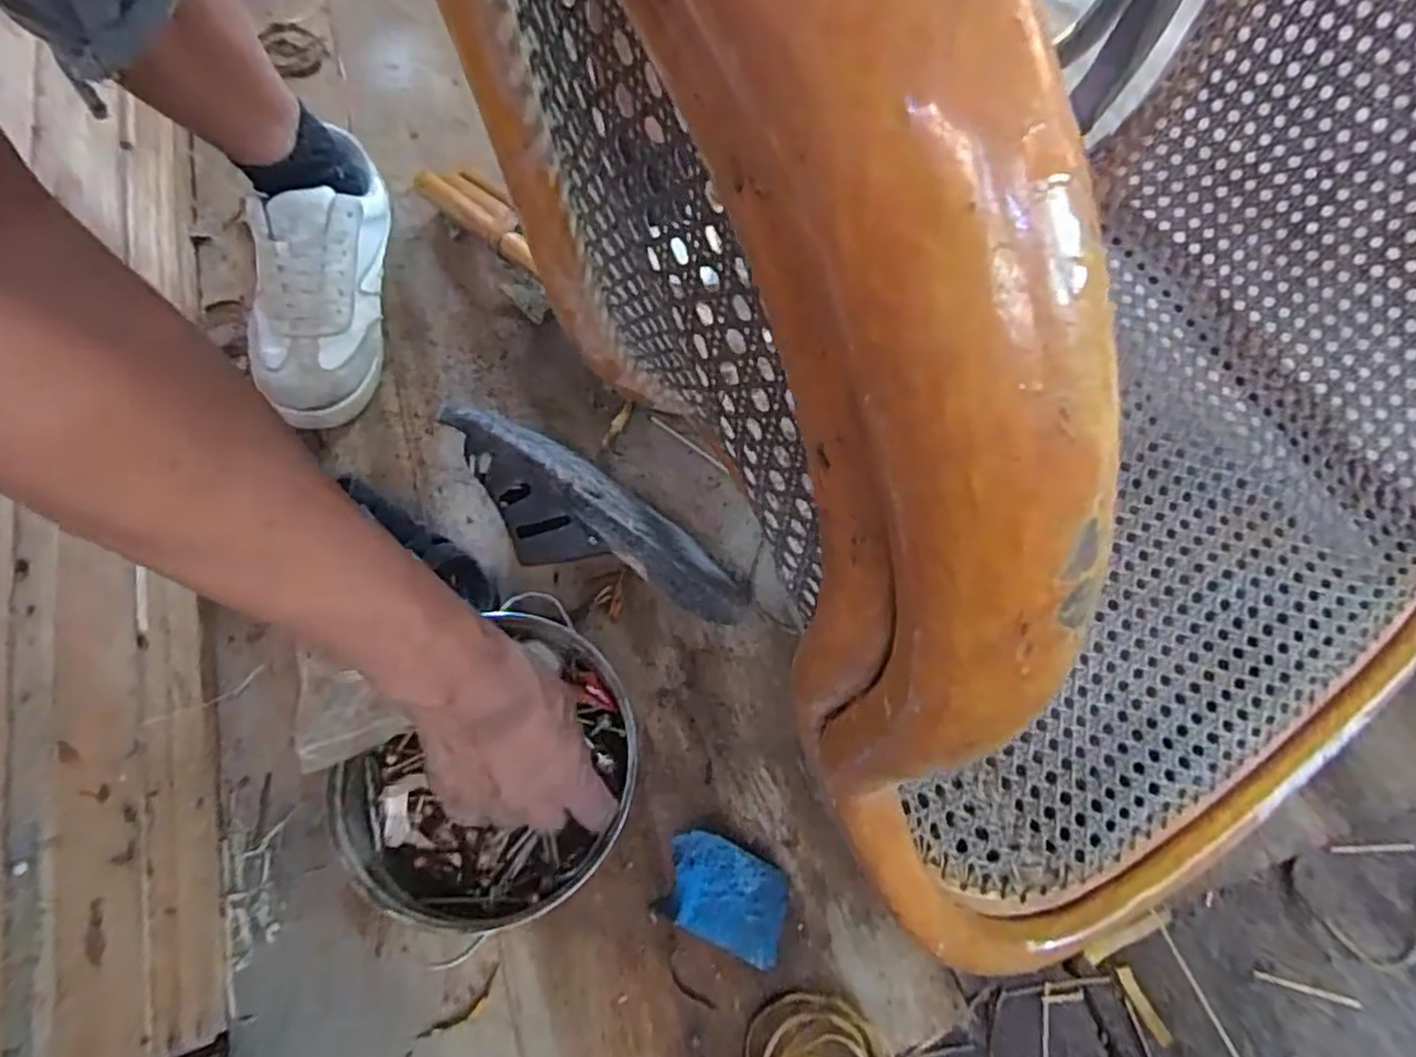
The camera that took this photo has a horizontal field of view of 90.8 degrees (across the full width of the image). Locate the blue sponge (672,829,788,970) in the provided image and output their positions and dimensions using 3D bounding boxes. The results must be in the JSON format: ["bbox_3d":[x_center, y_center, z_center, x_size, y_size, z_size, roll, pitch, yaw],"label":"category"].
[{"bbox_3d":[0.011,0.210,0.402,0.073,0.042,0.050,22,65,7],"label":"blue sponge"}]

